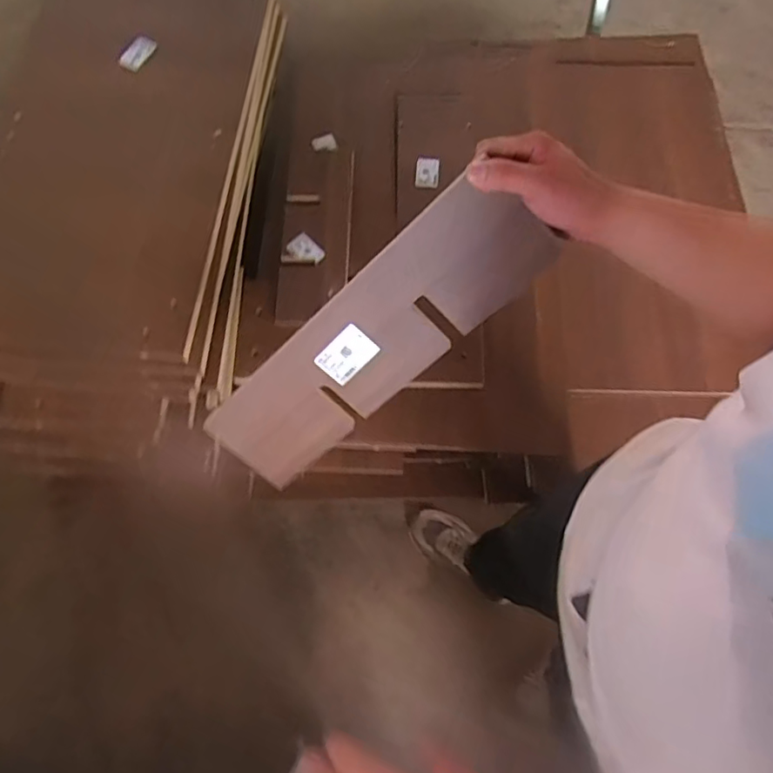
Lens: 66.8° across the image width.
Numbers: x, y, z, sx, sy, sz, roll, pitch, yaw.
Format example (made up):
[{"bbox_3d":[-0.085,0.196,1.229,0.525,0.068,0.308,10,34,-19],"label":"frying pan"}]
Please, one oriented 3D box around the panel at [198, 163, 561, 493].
[{"bbox_3d":[-0.021,-0.041,0.598,0.123,0.021,0.398,40,115,-20],"label":"panel"}]

